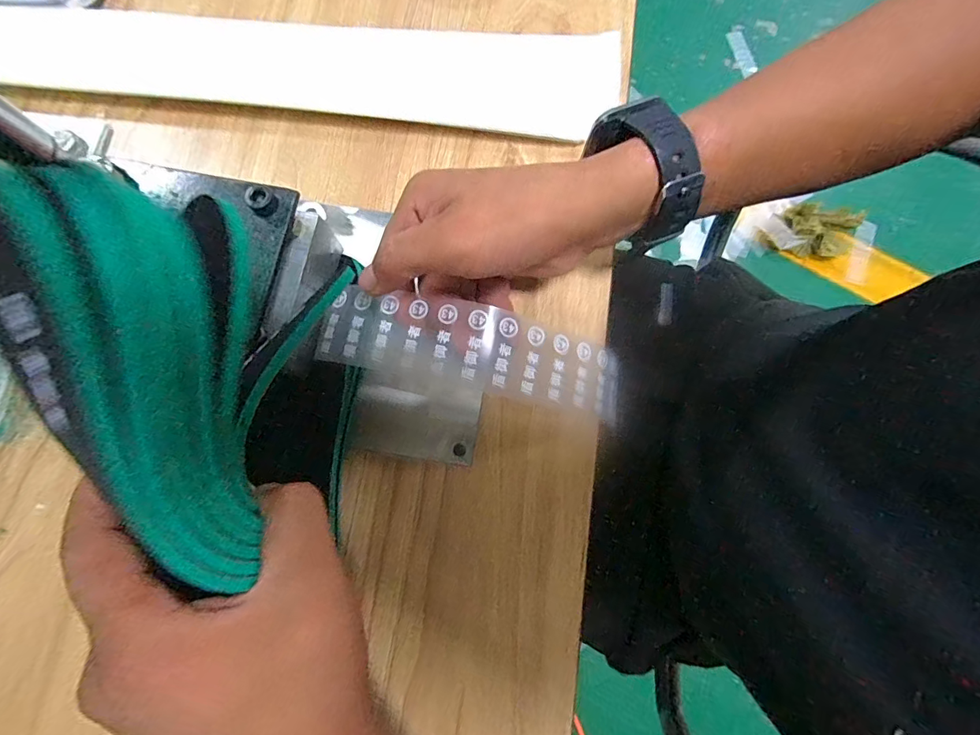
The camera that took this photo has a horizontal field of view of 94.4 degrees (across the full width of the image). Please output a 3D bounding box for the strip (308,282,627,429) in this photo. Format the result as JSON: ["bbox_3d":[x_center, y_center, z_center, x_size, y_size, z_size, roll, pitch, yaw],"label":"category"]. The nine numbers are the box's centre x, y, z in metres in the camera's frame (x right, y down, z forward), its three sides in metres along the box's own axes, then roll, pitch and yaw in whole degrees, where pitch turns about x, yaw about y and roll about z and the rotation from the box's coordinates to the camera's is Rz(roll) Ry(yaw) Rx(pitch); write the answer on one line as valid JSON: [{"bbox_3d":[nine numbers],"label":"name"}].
[{"bbox_3d":[-0.005,-0.010,0.240,0.163,0.028,0.041,13,78,-7],"label":"strip"}]

